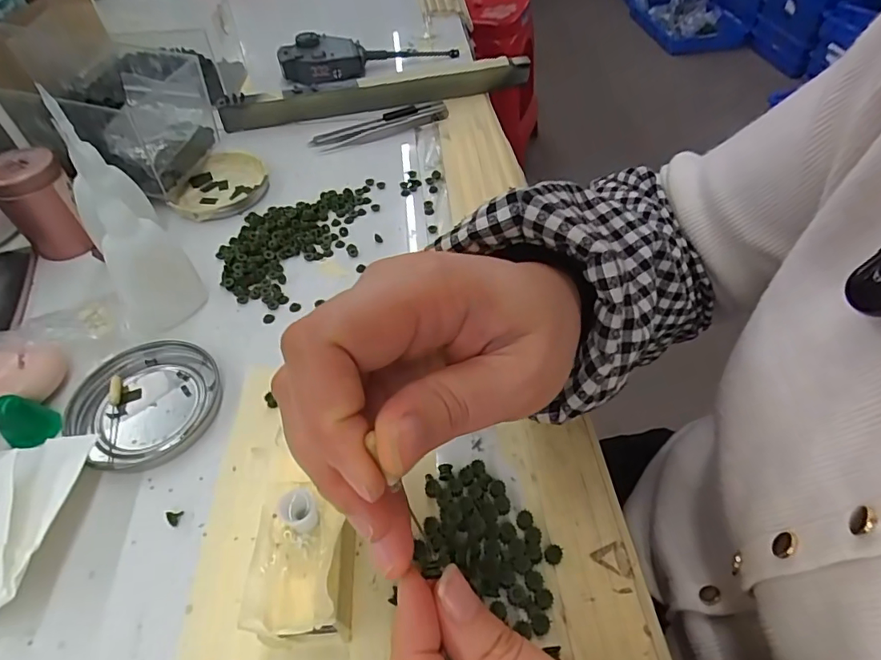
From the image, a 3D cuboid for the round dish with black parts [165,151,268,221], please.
[{"bbox_3d":[-0.176,-0.115,0.411,0.068,0.015,0.077,4,50,4],"label":"round dish with black parts"}]

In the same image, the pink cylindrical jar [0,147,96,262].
[{"bbox_3d":[-0.275,-0.086,0.350,0.042,0.072,0.044,0,50,0],"label":"pink cylindrical jar"}]

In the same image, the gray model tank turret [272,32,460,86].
[{"bbox_3d":[-0.075,-0.299,0.540,0.188,0.033,0.048,-20,53,-15],"label":"gray model tank turret"}]

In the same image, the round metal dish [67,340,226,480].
[{"bbox_3d":[-0.162,0.038,0.281,0.073,0.009,0.076,0,50,0],"label":"round metal dish"}]

